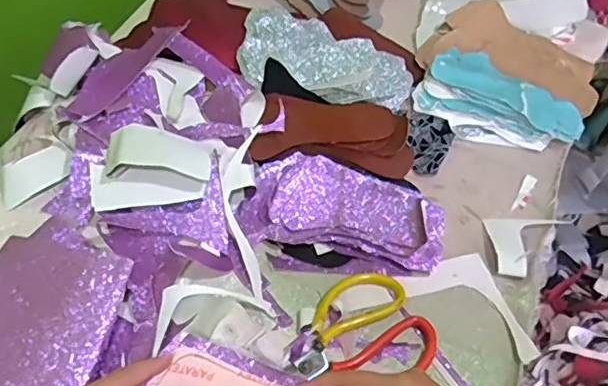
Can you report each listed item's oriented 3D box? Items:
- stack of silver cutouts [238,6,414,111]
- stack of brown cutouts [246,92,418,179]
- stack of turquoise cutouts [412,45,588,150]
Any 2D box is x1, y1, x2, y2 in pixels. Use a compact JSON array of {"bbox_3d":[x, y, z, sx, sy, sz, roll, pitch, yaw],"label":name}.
[{"bbox_3d":[0.030,-0.174,0.750,0.216,0.046,0.130,8,54,0],"label":"stack of silver cutouts"},{"bbox_3d":[0.036,-0.070,0.665,0.174,0.032,0.083,7,75,1],"label":"stack of brown cutouts"},{"bbox_3d":[0.248,-0.111,0.740,0.196,0.042,0.123,33,58,18],"label":"stack of turquoise cutouts"}]

